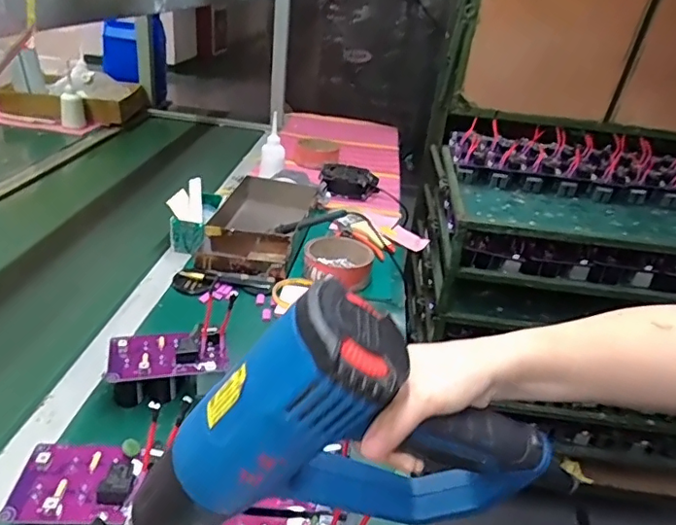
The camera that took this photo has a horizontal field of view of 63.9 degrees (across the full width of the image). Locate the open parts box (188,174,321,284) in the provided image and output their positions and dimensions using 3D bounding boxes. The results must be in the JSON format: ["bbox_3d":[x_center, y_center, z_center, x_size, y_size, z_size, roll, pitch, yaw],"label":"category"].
[{"bbox_3d":[-0.159,-0.080,1.065,0.196,0.059,0.342,8,27,3],"label":"open parts box"}]

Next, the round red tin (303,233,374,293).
[{"bbox_3d":[0.002,-0.005,0.981,0.122,0.044,0.140,7,27,0],"label":"round red tin"}]

